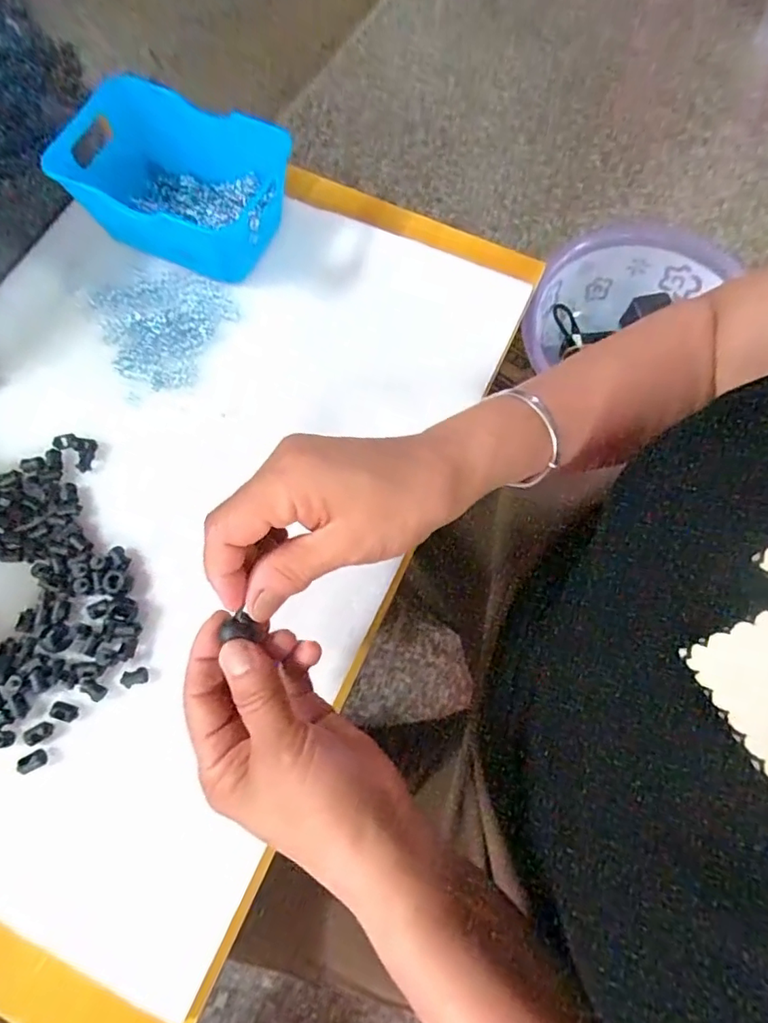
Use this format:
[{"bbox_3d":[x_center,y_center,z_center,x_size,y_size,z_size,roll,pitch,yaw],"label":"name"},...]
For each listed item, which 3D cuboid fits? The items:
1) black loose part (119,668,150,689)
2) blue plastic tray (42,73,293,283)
[{"bbox_3d":[-0.152,0.101,0.328,0.016,0.006,0.010,-17,74,-4],"label":"black loose part"},{"bbox_3d":[-0.154,-0.245,0.404,0.149,0.064,0.106,23,75,8],"label":"blue plastic tray"}]

